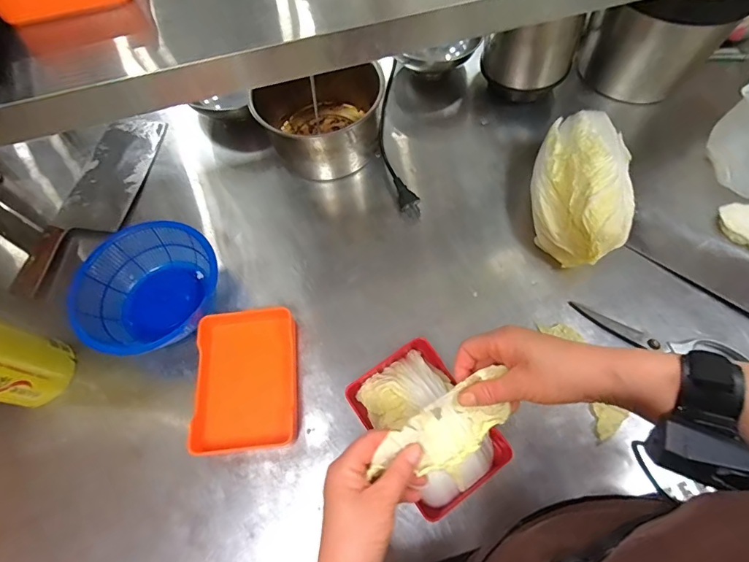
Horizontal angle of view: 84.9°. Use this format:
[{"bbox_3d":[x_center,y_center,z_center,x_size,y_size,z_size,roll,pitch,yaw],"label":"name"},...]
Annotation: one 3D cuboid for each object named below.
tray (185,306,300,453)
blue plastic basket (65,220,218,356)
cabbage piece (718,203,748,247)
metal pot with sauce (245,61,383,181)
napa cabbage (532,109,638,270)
[{"bbox_3d":[-0.155,0.119,0.503,0.116,0.032,0.162,-6,67,1],"label":"tray"},{"bbox_3d":[-0.298,0.013,0.544,0.157,0.074,0.173,10,66,8],"label":"blue plastic basket"},{"bbox_3d":[0.524,-0.079,0.571,0.055,0.017,0.076,-26,68,-8],"label":"cabbage piece"},{"bbox_3d":[-0.081,-0.260,0.645,0.172,0.120,0.181,-1,65,3],"label":"metal pot with sauce"},{"bbox_3d":[0.281,-0.127,0.558,0.110,0.091,0.204,7,66,7],"label":"napa cabbage"}]

